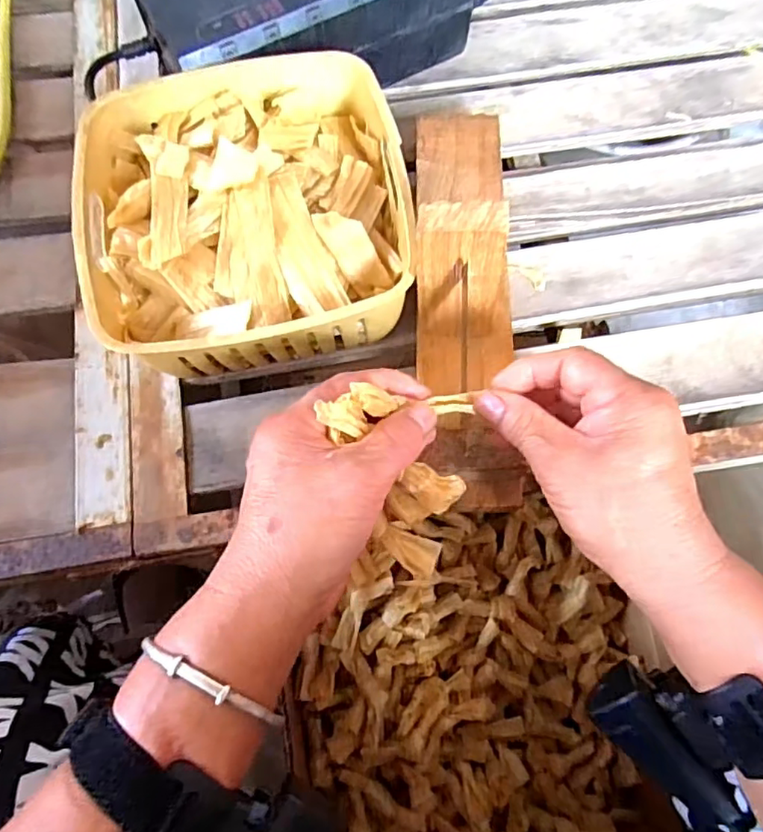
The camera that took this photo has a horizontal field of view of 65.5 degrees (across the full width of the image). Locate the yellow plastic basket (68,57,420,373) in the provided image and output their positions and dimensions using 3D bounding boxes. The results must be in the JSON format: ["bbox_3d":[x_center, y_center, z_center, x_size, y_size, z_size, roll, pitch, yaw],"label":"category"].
[{"bbox_3d":[-0.083,-0.120,0.372,0.187,0.082,0.187,-13,72,-8],"label":"yellow plastic basket"}]

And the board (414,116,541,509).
[{"bbox_3d":[0.051,-0.094,0.341,0.060,0.123,0.270,1,71,2],"label":"board"}]

